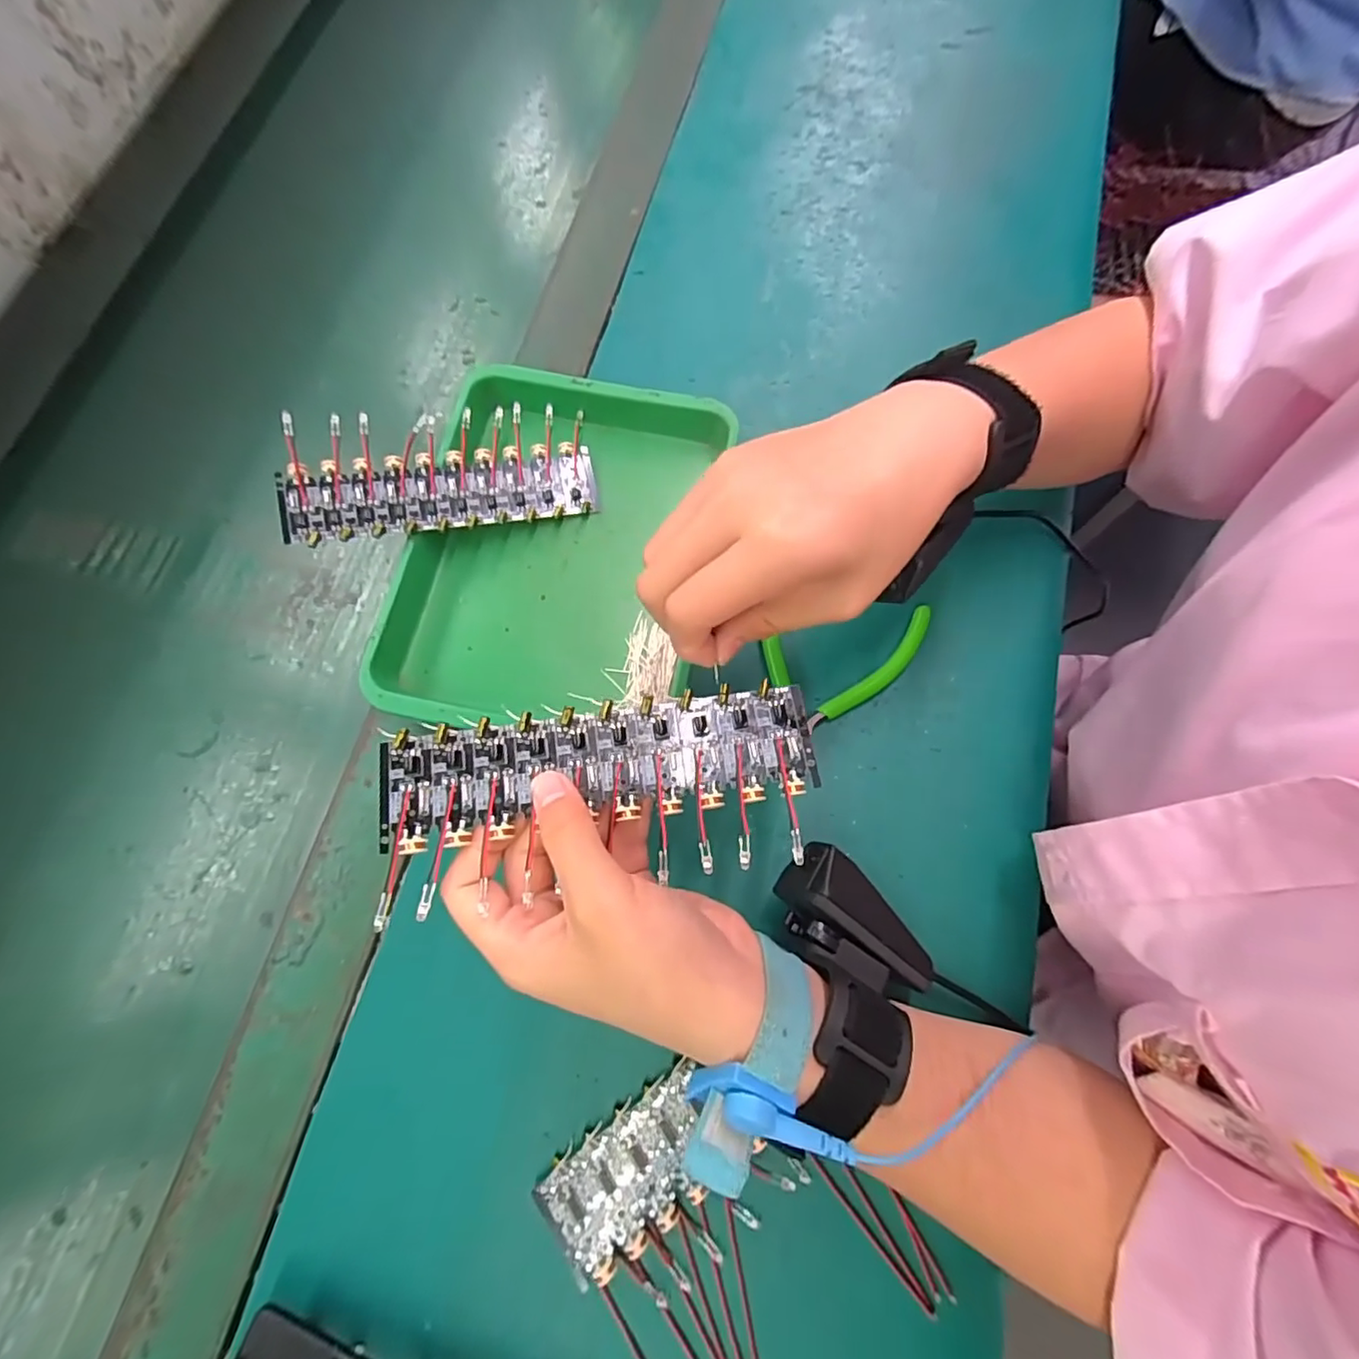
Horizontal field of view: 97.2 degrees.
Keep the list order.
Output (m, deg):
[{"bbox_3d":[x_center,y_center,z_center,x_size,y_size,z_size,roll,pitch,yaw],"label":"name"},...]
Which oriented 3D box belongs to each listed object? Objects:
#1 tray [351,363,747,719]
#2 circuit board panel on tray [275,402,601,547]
[{"bbox_3d":[-0.066,-0.070,0.339,0.164,0.038,0.211,10,73,4],"label":"tray"},{"bbox_3d":[-0.129,-0.115,0.328,0.161,0.017,0.065,-11,73,-15],"label":"circuit board panel on tray"}]

